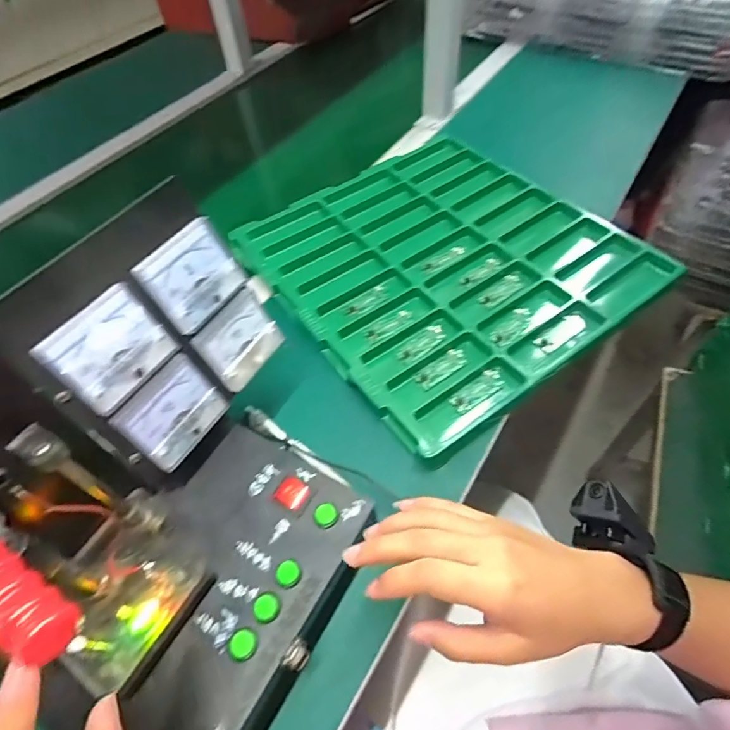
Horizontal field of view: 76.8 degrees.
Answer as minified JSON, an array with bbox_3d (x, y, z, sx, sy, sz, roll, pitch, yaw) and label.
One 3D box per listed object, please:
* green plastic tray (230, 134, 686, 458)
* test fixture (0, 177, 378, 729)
[{"bbox_3d":[0.092,-0.126,0.558,0.379,0.033,0.399,-33,58,-19],"label":"green plastic tray"},{"bbox_3d":[-0.110,0.062,0.283,0.191,0.232,0.275,22,58,20],"label":"test fixture"}]

